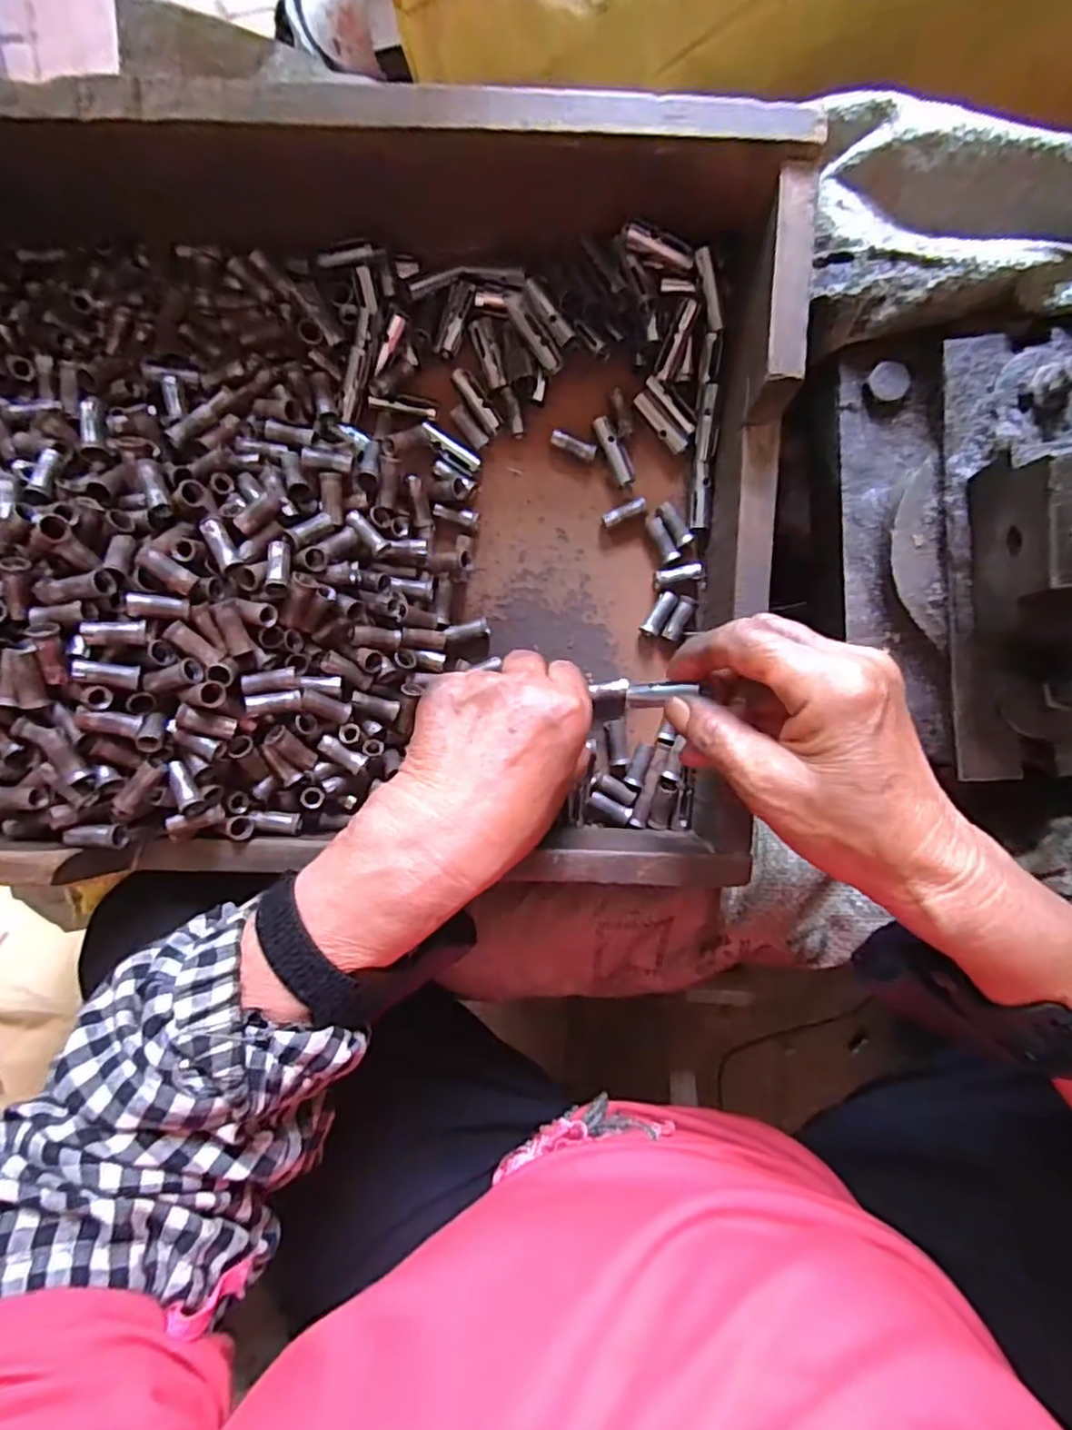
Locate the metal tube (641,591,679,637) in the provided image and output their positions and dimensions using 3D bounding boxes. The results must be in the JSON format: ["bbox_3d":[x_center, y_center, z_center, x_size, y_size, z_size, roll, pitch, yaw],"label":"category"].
[{"bbox_3d":[0.068,-0.055,0.356,0.011,0.009,0.025,31,95,1],"label":"metal tube"}]

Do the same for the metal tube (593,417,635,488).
[{"bbox_3d":[0.042,-0.142,0.350,0.010,0.011,0.037,-26,92,4],"label":"metal tube"}]

